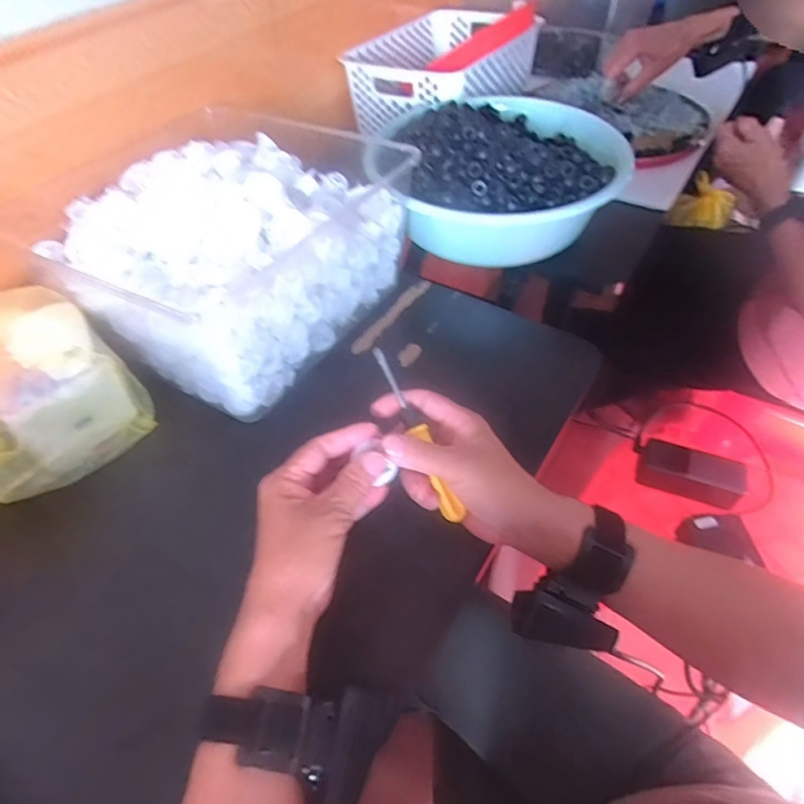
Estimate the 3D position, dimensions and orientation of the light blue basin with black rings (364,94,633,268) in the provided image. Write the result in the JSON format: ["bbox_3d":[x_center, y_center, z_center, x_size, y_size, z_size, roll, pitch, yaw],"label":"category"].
[{"bbox_3d":[0.114,-0.265,0.621,0.250,0.137,0.270,-1,49,1],"label":"light blue basin with black rings"}]

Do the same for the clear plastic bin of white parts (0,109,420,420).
[{"bbox_3d":[-0.174,-0.169,0.542,0.287,0.132,0.315,27,55,22],"label":"clear plastic bin of white parts"}]

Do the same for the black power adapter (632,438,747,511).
[{"bbox_3d":[0.386,0.096,0.719,0.131,0.048,0.049,18,52,16],"label":"black power adapter"}]

